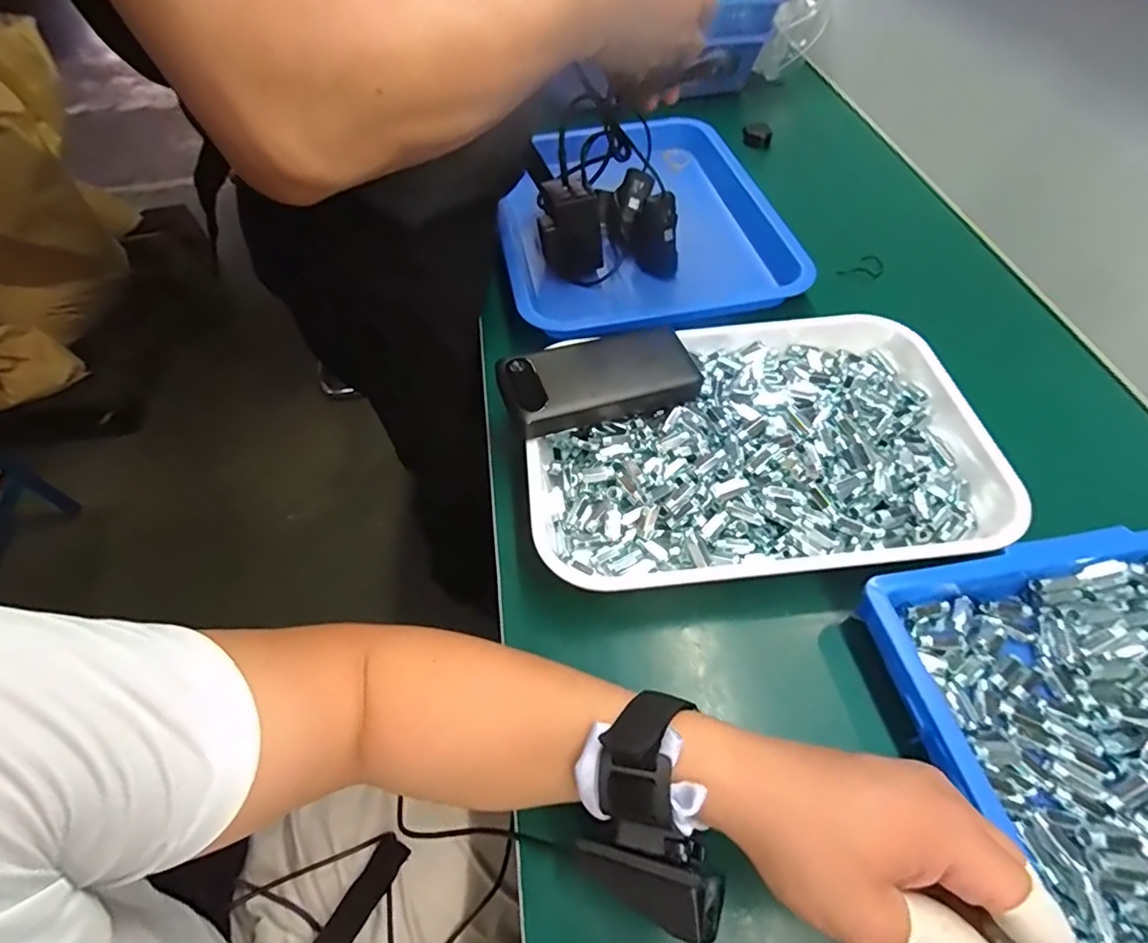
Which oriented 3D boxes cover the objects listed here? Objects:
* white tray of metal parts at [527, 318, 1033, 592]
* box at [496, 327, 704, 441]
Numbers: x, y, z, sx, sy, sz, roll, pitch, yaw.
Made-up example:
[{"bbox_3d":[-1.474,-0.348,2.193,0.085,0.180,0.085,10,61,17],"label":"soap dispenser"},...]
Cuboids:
[{"bbox_3d":[0.142,-0.024,0.448,0.355,0.043,0.239,-7,55,-1],"label":"white tray of metal parts"},{"bbox_3d":[0.020,-0.078,0.452,0.152,0.032,0.076,-15,55,-7],"label":"box"}]

